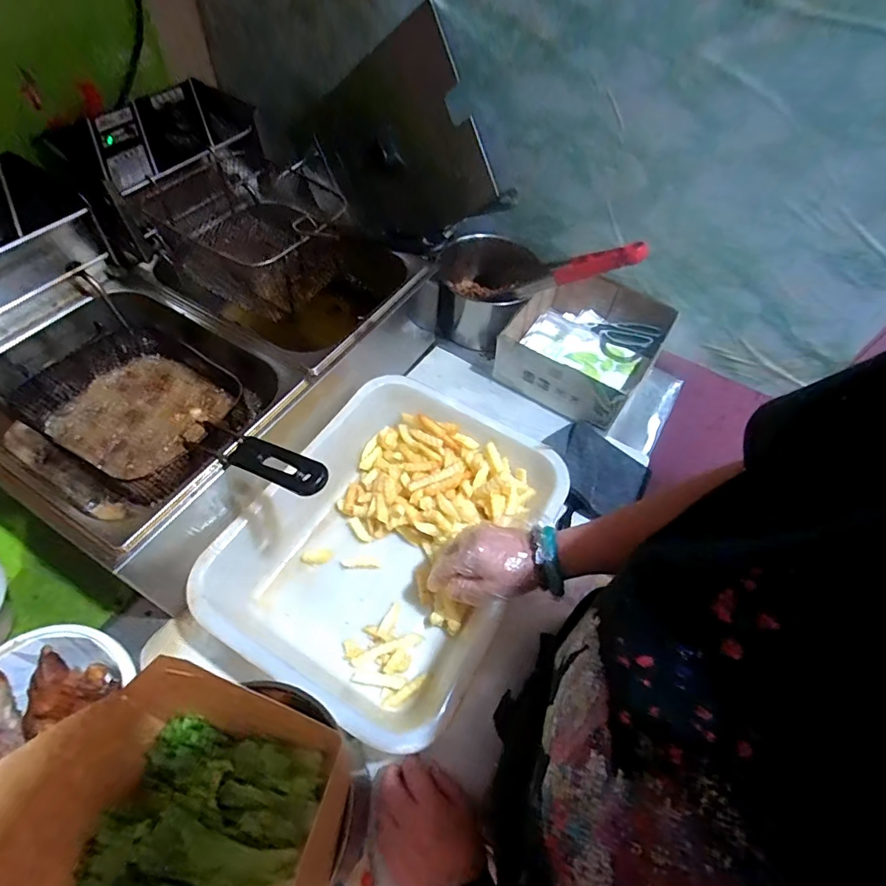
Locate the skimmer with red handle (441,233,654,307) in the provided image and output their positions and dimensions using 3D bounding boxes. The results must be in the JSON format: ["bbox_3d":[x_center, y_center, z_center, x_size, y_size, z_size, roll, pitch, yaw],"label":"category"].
[{"bbox_3d":[0.143,-0.286,0.770,0.144,0.097,0.359,-25,29,-20],"label":"skimmer with red handle"}]

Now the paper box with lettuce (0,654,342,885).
[{"bbox_3d":[-0.175,0.248,0.296,0.177,0.111,0.150,7,55,1],"label":"paper box with lettuce"}]

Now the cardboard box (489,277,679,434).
[{"bbox_3d":[0.221,-0.163,0.790,0.232,0.100,0.222,31,59,16],"label":"cardboard box"}]

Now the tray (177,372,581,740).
[{"bbox_3d":[-0.062,0.106,0.581,0.288,0.099,0.372,27,58,14],"label":"tray"}]

